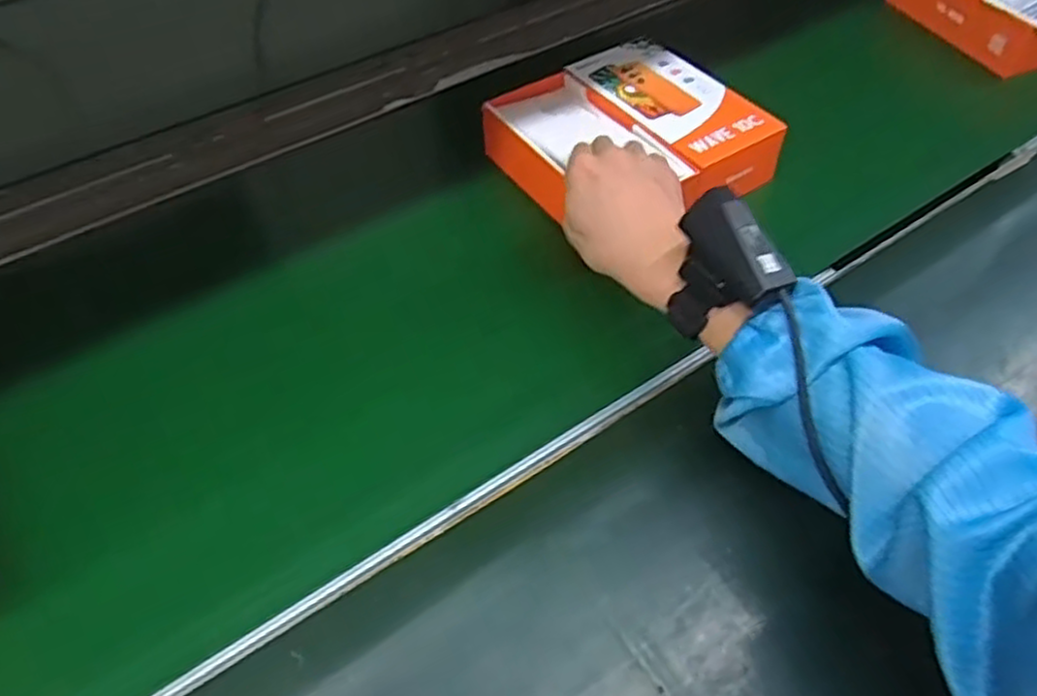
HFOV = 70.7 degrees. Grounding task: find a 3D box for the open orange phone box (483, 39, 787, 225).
[{"bbox_3d":[0.093,-0.190,0.647,0.193,0.047,0.200,-27,55,-19],"label":"open orange phone box"}]

